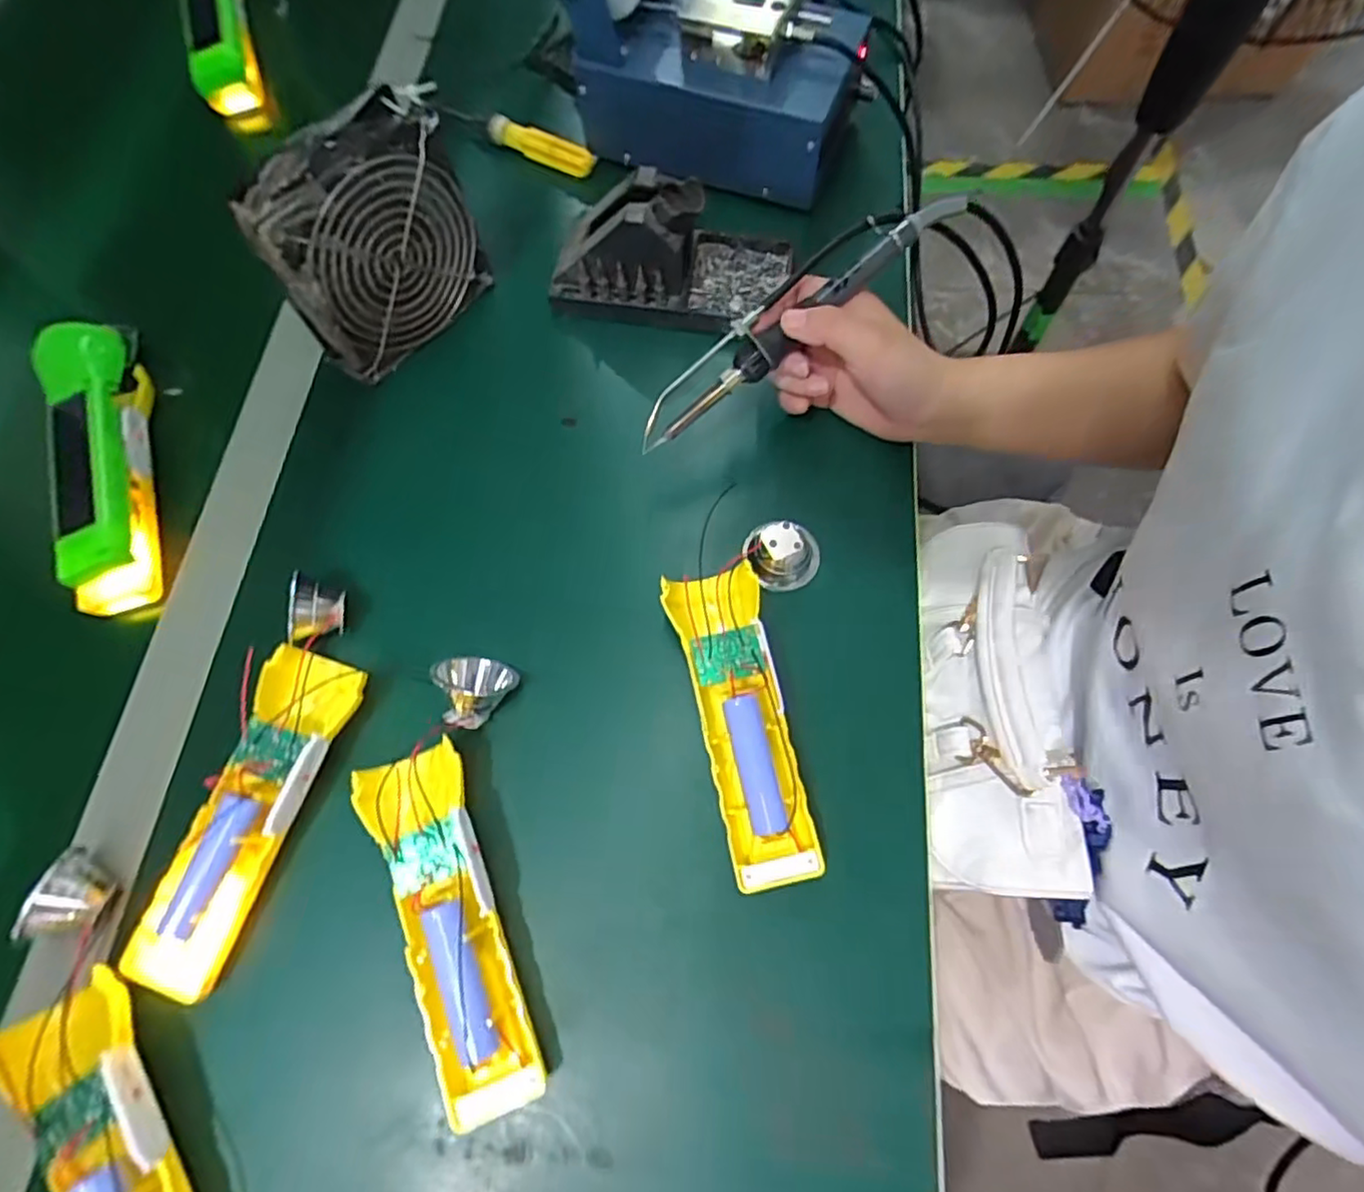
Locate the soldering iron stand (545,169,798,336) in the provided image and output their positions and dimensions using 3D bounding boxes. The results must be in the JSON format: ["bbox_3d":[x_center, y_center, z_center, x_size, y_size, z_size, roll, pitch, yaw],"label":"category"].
[{"bbox_3d":[-0.009,-0.229,0.438,0.156,0.074,0.075,9,70,6],"label":"soldering iron stand"}]

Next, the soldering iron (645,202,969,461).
[{"bbox_3d":[0.059,-0.154,0.360,0.207,0.016,0.030,-38,73,6],"label":"soldering iron"}]

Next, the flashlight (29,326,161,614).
[{"bbox_3d":[-0.356,-0.088,0.403,0.043,0.050,0.189,-16,69,-3],"label":"flashlight"}]

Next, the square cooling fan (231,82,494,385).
[{"bbox_3d":[-0.185,-0.216,0.407,0.043,0.120,0.129,35,74,15],"label":"square cooling fan"}]

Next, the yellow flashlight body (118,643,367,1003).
[{"bbox_3d":[-0.215,0.108,0.332,0.050,0.029,0.164,17,71,9],"label":"yellow flashlight body"}]

